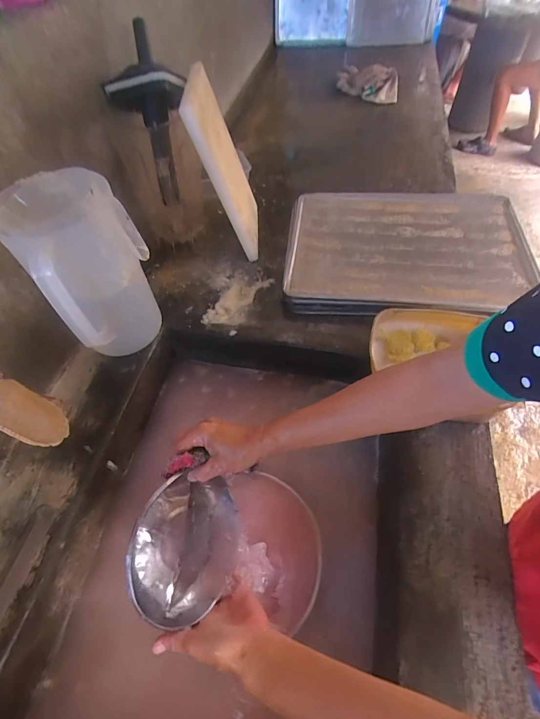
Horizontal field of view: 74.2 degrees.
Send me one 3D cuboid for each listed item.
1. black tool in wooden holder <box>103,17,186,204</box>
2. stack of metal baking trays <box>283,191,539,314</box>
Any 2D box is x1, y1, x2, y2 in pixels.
[{"bbox_3d":[-0.209,-0.428,0.630,0.124,0.272,0.094,-11,11,-6],"label":"black tool in wooden holder"},{"bbox_3d":[0.270,-0.225,0.727,0.463,0.052,0.359,6,56,6],"label":"stack of metal baking trays"}]

